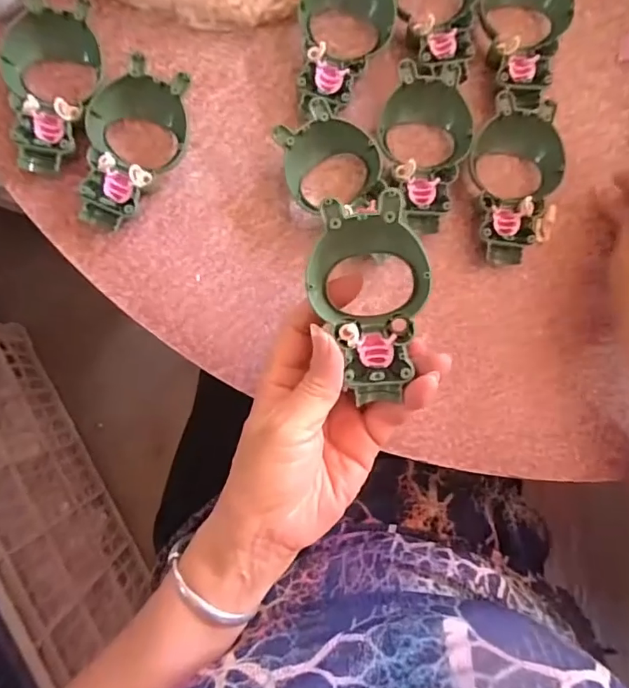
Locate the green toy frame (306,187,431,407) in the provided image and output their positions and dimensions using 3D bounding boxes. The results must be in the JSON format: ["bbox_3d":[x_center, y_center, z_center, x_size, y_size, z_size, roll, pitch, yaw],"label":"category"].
[{"bbox_3d":[0.028,-0.020,0.240,0.057,0.035,0.095,-6,84,-1],"label":"green toy frame"}]

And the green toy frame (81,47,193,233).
[{"bbox_3d":[-0.114,-0.120,0.299,0.052,0.033,0.099,22,88,-1],"label":"green toy frame"}]

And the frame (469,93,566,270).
[{"bbox_3d":[0.129,-0.104,0.310,0.053,0.022,0.101,10,88,-2],"label":"frame"}]

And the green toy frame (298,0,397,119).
[{"bbox_3d":[0.018,-0.192,0.303,0.057,0.024,0.102,12,88,-1],"label":"green toy frame"}]

